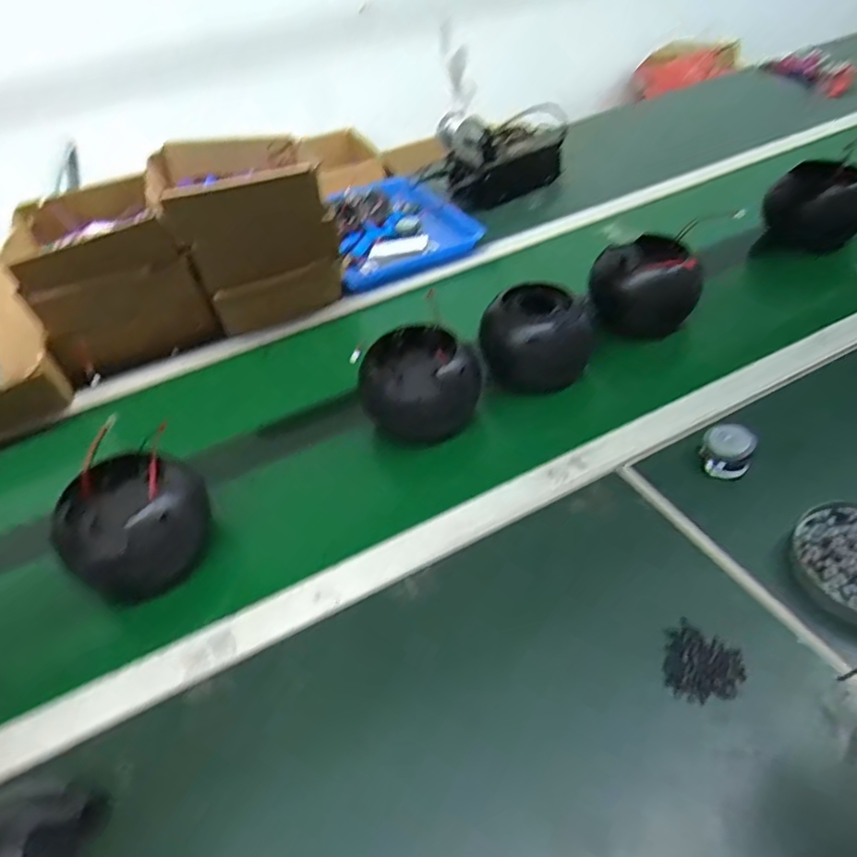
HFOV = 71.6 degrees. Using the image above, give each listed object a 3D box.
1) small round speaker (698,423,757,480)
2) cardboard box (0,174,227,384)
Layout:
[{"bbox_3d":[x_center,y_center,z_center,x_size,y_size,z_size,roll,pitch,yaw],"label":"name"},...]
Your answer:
[{"bbox_3d":[0.288,0.020,0.575,0.044,0.036,0.042,-4,43,4],"label":"small round speaker"},{"bbox_3d":[-0.445,-0.218,0.842,0.202,0.160,0.235,-23,45,-17],"label":"cardboard box"}]

